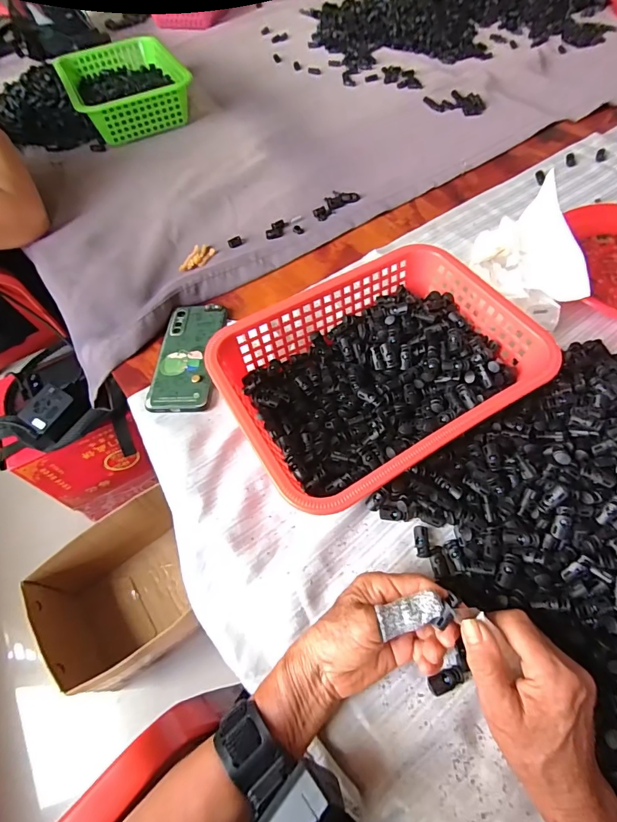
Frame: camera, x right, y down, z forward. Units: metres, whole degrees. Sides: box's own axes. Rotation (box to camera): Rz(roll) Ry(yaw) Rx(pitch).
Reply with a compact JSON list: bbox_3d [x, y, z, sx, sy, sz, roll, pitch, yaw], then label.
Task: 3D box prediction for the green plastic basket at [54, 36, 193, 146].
[{"bbox_3d":[-0.372,-0.659,0.850,0.219,0.069,0.272,-24,61,-11],"label":"green plastic basket"}]

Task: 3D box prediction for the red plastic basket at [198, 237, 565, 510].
[{"bbox_3d":[0.067,-0.041,0.436,0.292,0.079,0.217,-28,62,-13],"label":"red plastic basket"}]

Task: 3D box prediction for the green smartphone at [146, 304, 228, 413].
[{"bbox_3d":[-0.147,-0.070,0.510,0.073,0.011,0.157,1,60,4],"label":"green smartphone"}]

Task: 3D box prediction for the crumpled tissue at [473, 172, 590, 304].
[{"bbox_3d":[0.253,-0.193,0.500,0.070,0.113,0.174,-13,60,-4],"label":"crumpled tissue"}]

